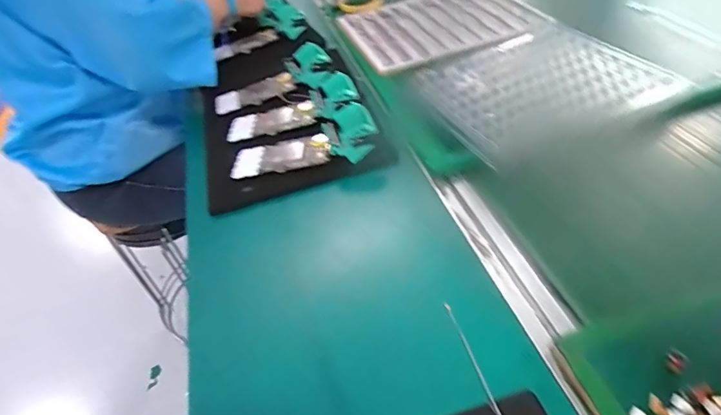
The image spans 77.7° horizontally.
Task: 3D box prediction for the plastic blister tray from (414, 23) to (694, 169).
[{"bbox_3d":[0.239,-0.171,0.623,0.298,0.017,0.243,-26,48,-15],"label":"plastic blister tray"}]

